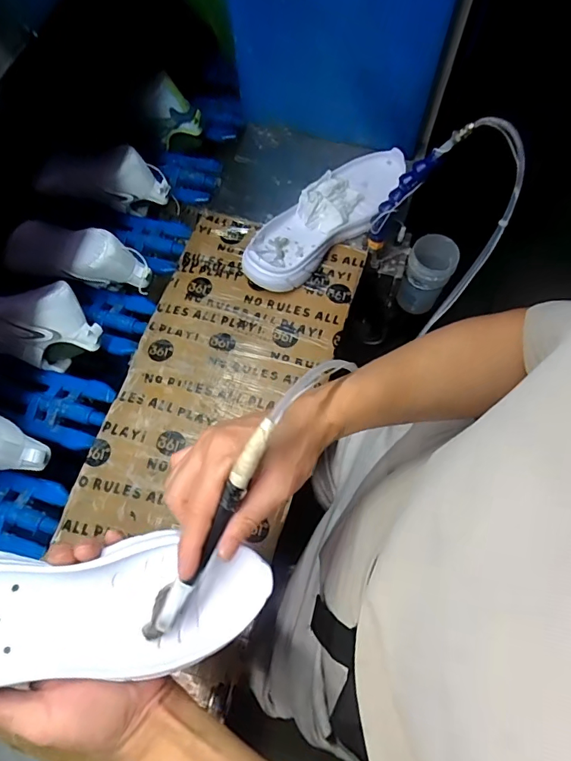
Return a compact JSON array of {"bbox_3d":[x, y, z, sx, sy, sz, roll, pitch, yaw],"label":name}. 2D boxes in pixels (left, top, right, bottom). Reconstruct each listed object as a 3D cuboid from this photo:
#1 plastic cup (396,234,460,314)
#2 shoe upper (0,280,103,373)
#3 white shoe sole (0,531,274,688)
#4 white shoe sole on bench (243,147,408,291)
[{"bbox_3d":[0.231,-0.173,0.755,0.071,0.115,0.071,-1,68,3],"label":"plastic cup"},{"bbox_3d":[-0.354,-0.070,0.606,0.219,0.097,0.078,-2,69,-1],"label":"shoe upper"},{"bbox_3d":[-0.138,0.157,0.315,0.254,0.031,0.084,7,66,-24],"label":"white shoe sole"},{"bbox_3d":[0.059,-0.229,0.637,0.099,0.046,0.287,41,76,16],"label":"white shoe sole on bench"}]

